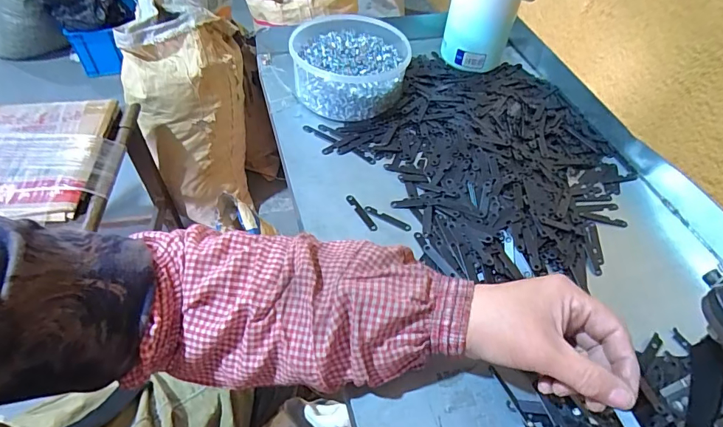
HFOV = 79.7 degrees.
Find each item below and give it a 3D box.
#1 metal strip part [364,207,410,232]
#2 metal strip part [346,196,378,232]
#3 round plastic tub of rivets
[{"bbox_3d":[0.027,0.005,0.445,0.050,0.004,0.008,26,54,18],"label":"metal strip part"},{"bbox_3d":[0.000,-0.001,0.445,0.009,0.004,0.051,-26,56,-22],"label":"metal strip part"},{"bbox_3d":[-0.013,-0.193,0.562,0.142,0.071,0.146,1,50,-2],"label":"round plastic tub of rivets"}]

